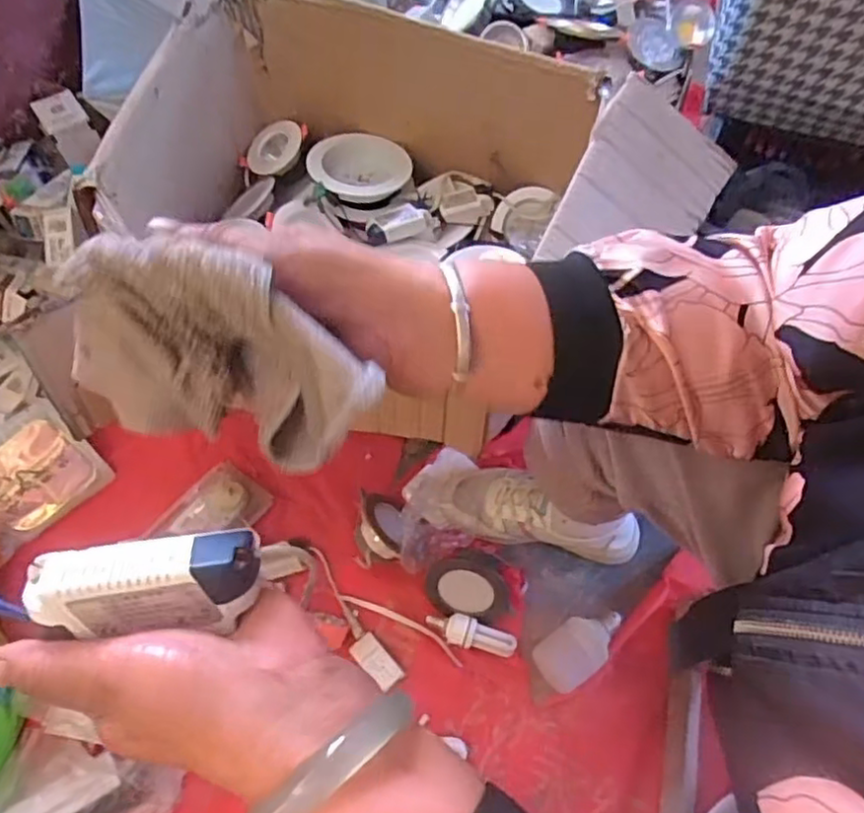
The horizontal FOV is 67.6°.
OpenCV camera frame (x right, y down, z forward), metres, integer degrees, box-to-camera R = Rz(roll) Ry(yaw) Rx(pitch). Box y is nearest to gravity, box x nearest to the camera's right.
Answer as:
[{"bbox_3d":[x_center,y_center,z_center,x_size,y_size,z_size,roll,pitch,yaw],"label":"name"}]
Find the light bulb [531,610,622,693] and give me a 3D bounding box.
[{"bbox_3d":[0.167,0.269,0.724,0.106,0.052,0.058,-34,65,-15],"label":"light bulb"}]

